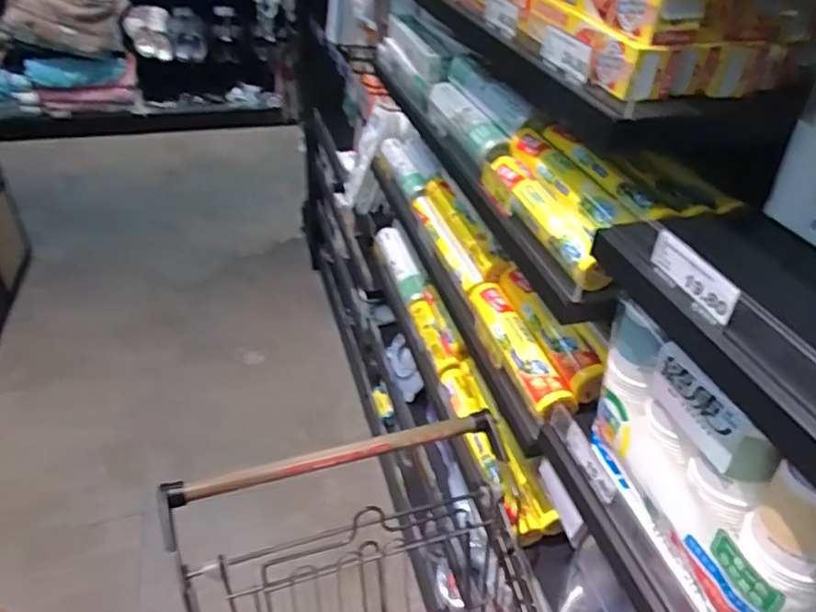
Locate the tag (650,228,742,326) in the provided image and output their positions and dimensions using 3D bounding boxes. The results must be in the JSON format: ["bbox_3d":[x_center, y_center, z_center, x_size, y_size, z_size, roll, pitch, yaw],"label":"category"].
[{"bbox_3d":[0.229,-0.023,0.485,0.010,0.030,0.089,0,37,-23],"label":"tag"}]

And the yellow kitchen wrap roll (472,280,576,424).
[{"bbox_3d":[0.155,0.055,0.878,0.050,0.040,0.264,-9,39,-16],"label":"yellow kitchen wrap roll"}]

